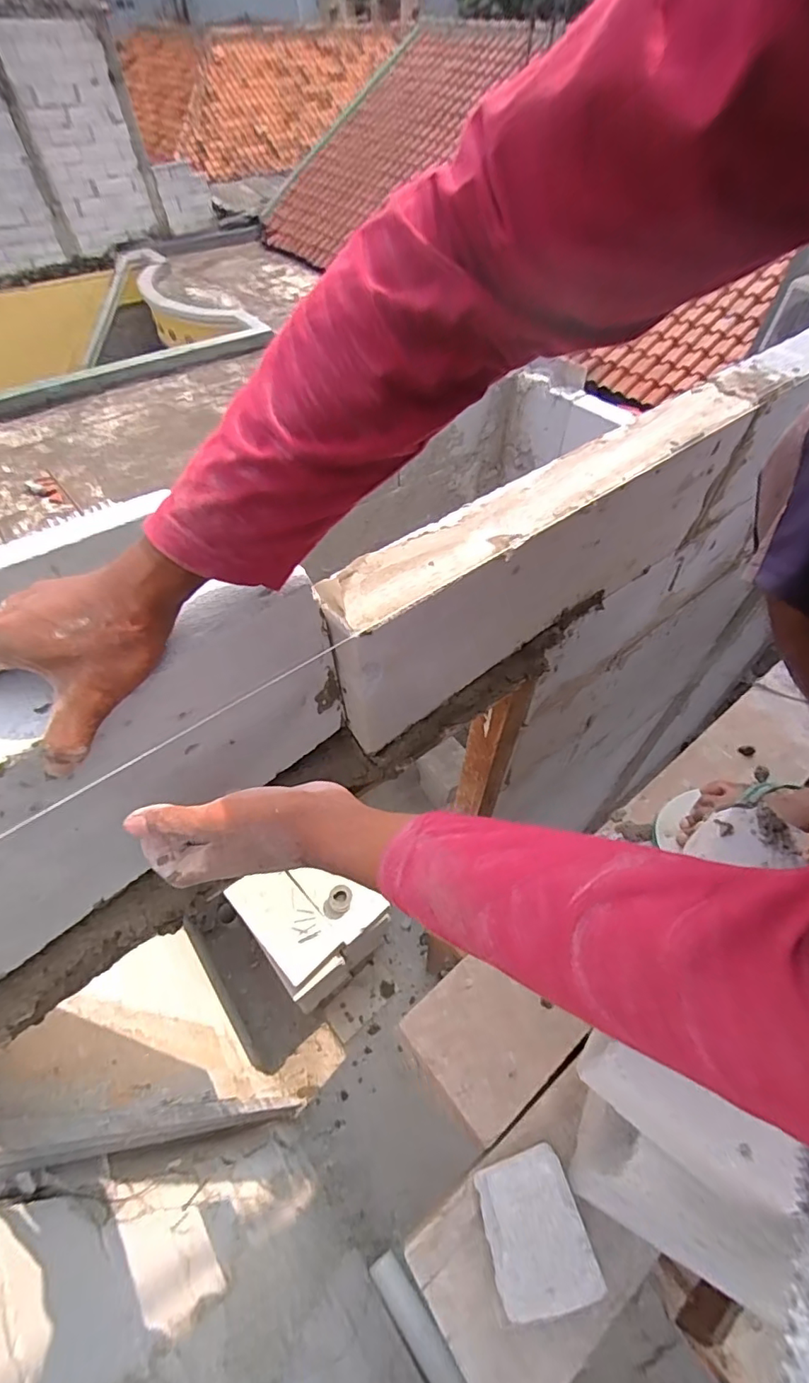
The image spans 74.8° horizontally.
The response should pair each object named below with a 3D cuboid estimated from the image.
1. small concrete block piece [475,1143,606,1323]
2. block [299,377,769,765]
[{"bbox_3d":[0.091,0.372,0.369,0.069,0.035,0.083,-33,33,9],"label":"small concrete block piece"},{"bbox_3d":[0.164,-0.154,0.594,0.579,0.184,0.078,-32,60,-23],"label":"block"}]

